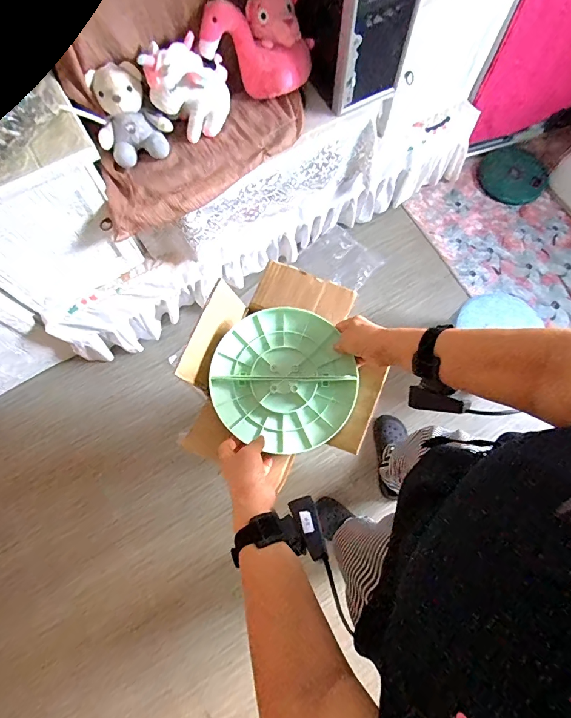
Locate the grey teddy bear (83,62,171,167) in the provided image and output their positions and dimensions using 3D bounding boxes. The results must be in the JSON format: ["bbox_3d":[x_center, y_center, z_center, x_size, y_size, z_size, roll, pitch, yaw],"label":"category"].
[{"bbox_3d":[-0.353,-0.545,0.874,0.164,0.152,0.125,-26,76,-6],"label":"grey teddy bear"}]

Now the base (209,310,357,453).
[{"bbox_3d":[-0.006,0.031,0.606,0.214,0.024,0.221,0,75,-1],"label":"base"}]

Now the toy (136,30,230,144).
[{"bbox_3d":[-0.217,-0.631,0.883,0.147,0.169,0.152,0,75,1],"label":"toy"}]

